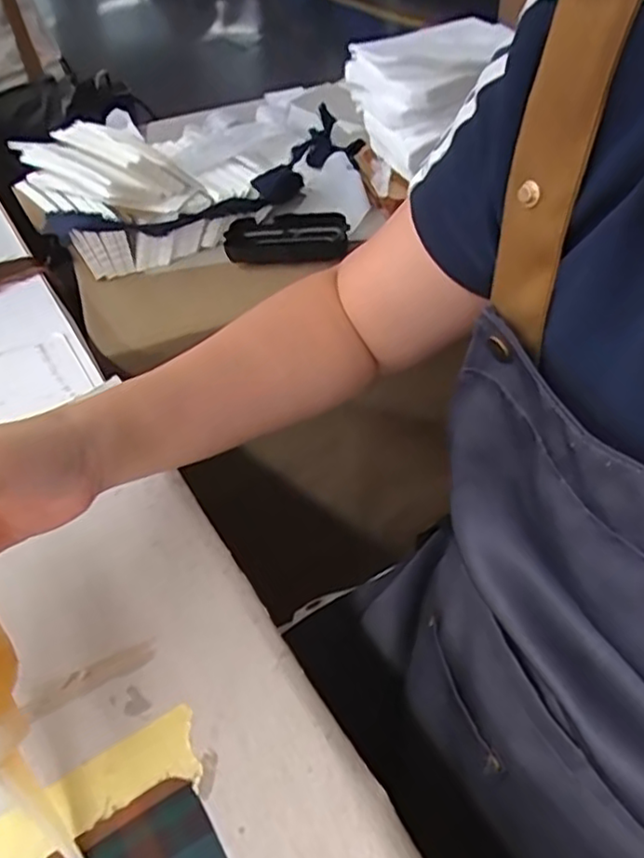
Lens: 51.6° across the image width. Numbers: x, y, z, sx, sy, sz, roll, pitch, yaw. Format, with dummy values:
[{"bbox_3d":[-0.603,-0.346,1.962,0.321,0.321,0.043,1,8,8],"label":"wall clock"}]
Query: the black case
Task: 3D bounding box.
[{"bbox_3d":[-0.033,-0.179,0.623,0.110,0.024,0.048,-6,45,-1],"label":"black case"}]

